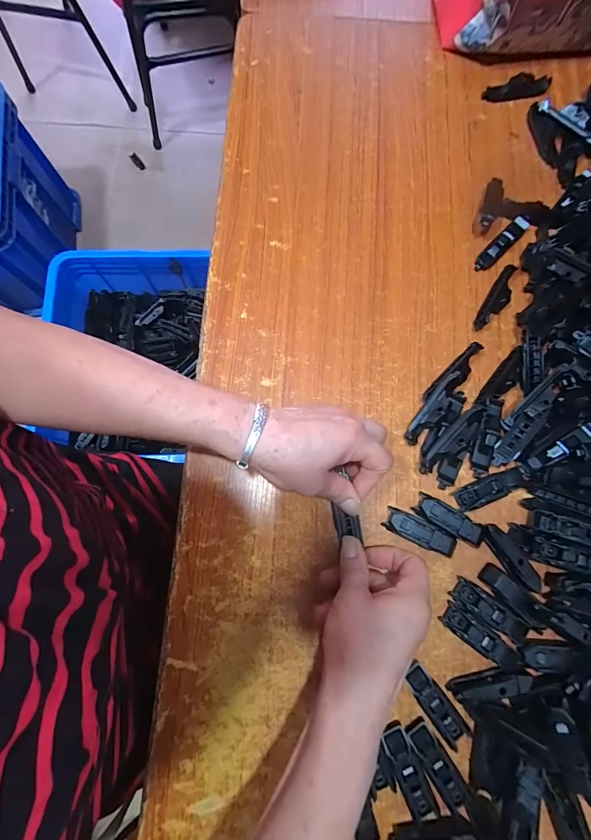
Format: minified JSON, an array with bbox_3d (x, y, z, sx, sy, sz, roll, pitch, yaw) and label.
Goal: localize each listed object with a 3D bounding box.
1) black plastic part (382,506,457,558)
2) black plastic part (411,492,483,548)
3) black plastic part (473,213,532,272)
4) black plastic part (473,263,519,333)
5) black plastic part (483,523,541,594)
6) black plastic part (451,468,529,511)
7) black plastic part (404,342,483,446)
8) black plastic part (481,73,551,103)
[{"bbox_3d":[0.115,0.104,0.328,0.066,0.014,0.022,26,79,4],"label":"black plastic part"},{"bbox_3d":[0.142,0.093,0.330,0.065,0.012,0.022,32,79,6],"label":"black plastic part"},{"bbox_3d":[0.229,-0.196,0.393,0.017,0.017,0.082,43,81,7],"label":"black plastic part"},{"bbox_3d":[0.215,-0.128,0.382,0.021,0.016,0.078,29,79,5],"label":"black plastic part"},{"bbox_3d":[0.191,0.120,0.315,0.016,0.010,0.063,-35,81,-8],"label":"black plastic part"},{"bbox_3d":[0.183,0.065,0.337,0.066,0.011,0.022,-21,79,-5],"label":"black plastic part"},{"bbox_3d":[0.146,-0.030,0.352,0.024,0.025,0.122,38,80,7],"label":"black plastic part"},{"bbox_3d":[0.272,-0.403,0.436,0.088,0.012,0.029,-15,79,-4],"label":"black plastic part"}]

